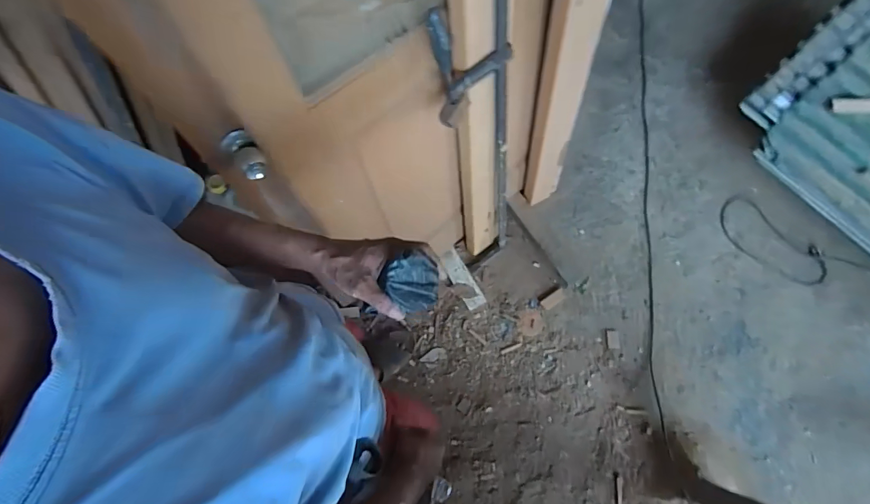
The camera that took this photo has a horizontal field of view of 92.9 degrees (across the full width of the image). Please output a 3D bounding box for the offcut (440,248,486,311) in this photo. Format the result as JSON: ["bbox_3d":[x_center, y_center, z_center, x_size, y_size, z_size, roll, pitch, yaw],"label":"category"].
[{"bbox_3d":[0.097,0.099,1.487,0.074,0.021,0.223,-27,79,-18],"label":"offcut"}]

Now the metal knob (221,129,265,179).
[{"bbox_3d":[-0.326,-0.167,0.710,0.052,0.041,0.092,-41,77,-11],"label":"metal knob"}]

